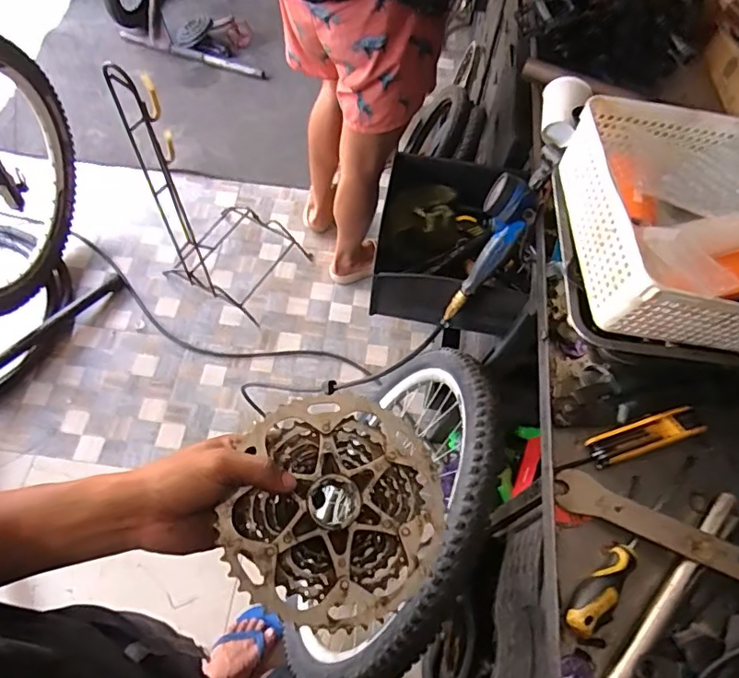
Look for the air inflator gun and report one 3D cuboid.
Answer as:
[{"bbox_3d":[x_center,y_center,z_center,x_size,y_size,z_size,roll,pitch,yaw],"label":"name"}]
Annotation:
[{"bbox_3d":[0.180,-0.143,0.807,0.069,0.344,0.045,36,40,14],"label":"air inflator gun"}]

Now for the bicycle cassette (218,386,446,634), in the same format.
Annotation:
[{"bbox_3d":[-0.025,0.132,0.426,0.160,0.032,0.173,1,64,-2],"label":"bicycle cassette"}]

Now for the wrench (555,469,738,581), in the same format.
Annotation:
[{"bbox_3d":[0.317,0.210,0.540,0.250,0.012,0.044,26,64,22],"label":"wrench"}]

